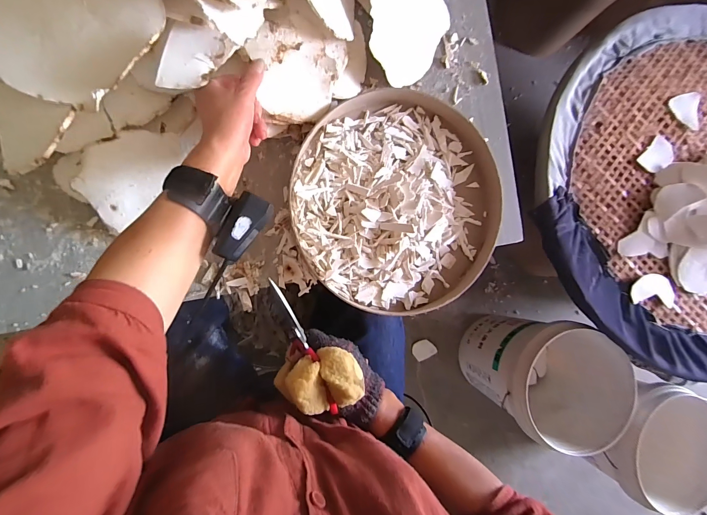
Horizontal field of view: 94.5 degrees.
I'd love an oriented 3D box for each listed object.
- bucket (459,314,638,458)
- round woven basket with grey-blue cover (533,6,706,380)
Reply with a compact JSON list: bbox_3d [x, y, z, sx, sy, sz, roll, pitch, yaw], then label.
[{"bbox_3d":[0.502,0.312,0.904,0.301,0.331,0.282,27,84,-7],"label":"bucket"},{"bbox_3d":[0.834,-0.185,0.767,0.849,0.107,0.805,0,89,-7],"label":"round woven basket with grey-blue cover"}]

